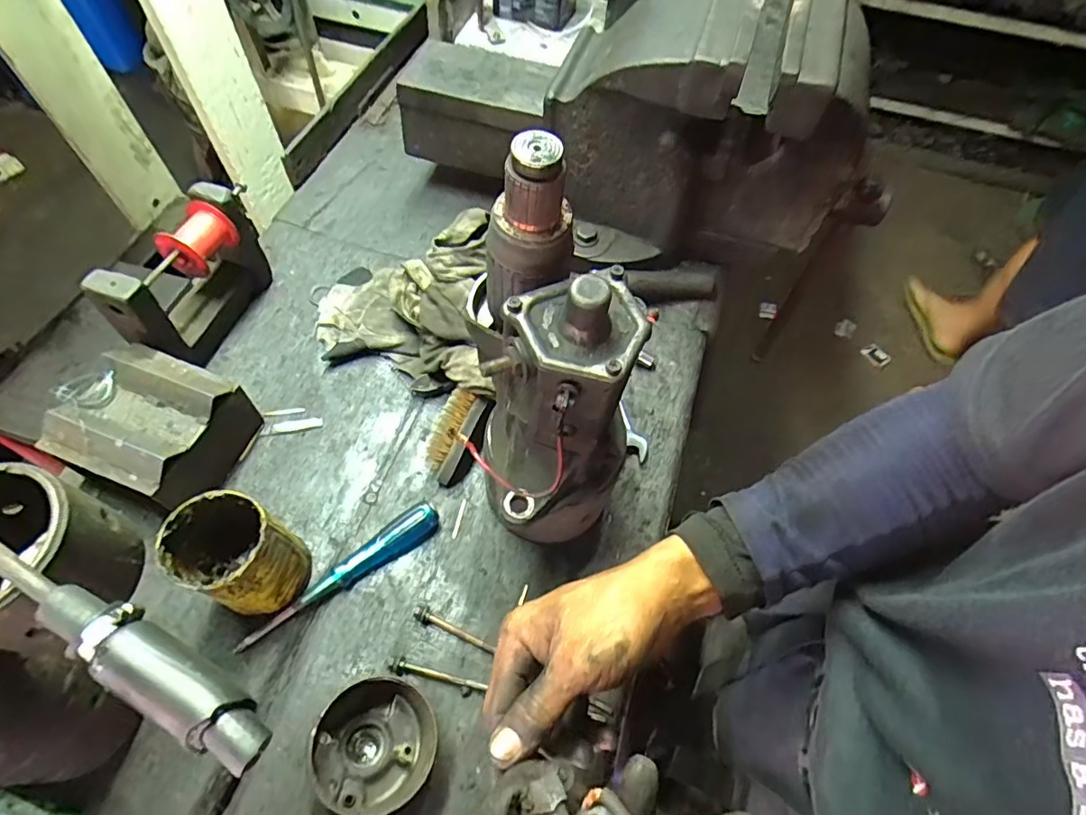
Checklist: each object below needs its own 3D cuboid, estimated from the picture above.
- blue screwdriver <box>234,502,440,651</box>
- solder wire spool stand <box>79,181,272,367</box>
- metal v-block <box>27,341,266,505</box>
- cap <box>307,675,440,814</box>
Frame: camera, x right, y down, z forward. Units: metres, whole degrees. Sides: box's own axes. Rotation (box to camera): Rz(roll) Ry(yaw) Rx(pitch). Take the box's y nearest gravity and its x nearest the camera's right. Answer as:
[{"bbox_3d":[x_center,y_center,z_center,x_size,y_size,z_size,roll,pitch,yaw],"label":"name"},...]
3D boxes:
[{"bbox_3d":[-0.179,0.148,0.497,0.190,0.022,0.026,-33,67,-20],"label":"blue screwdriver"},{"bbox_3d":[-0.353,-0.131,0.569,0.051,0.138,0.188,15,60,6],"label":"solder wire spool stand"},{"bbox_3d":[-0.352,0.021,0.514,0.137,0.091,0.121,17,60,7],"label":"metal v-block"},{"bbox_3d":[-0.127,0.260,0.428,0.087,0.054,0.090,1,60,-2],"label":"cap"}]

